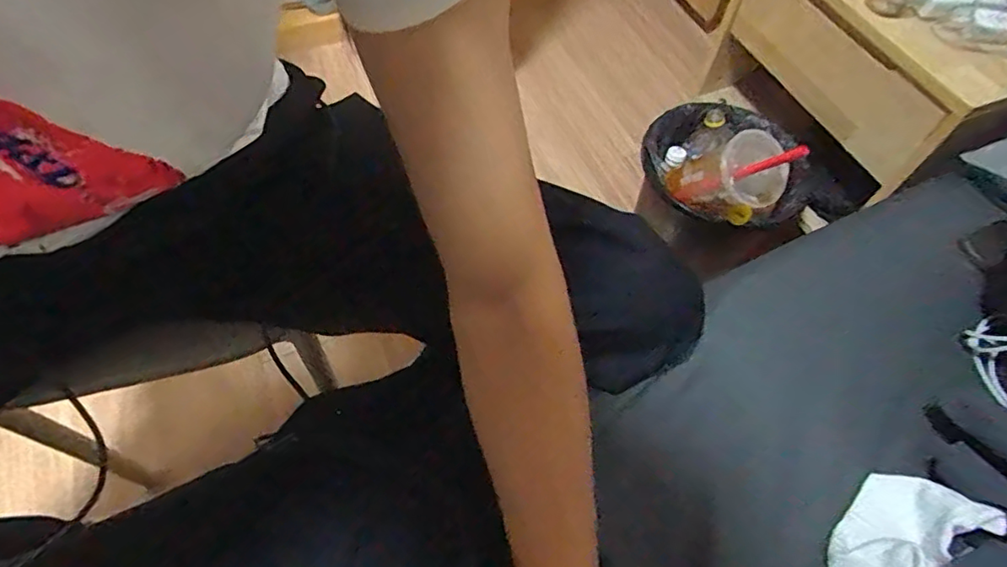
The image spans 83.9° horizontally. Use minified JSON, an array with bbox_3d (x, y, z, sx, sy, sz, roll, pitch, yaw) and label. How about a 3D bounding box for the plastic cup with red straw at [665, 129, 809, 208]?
[{"bbox_3d":[0.318,-0.155,0.780,0.088,0.209,0.091,2,86,-35],"label":"plastic cup with red straw"}]

